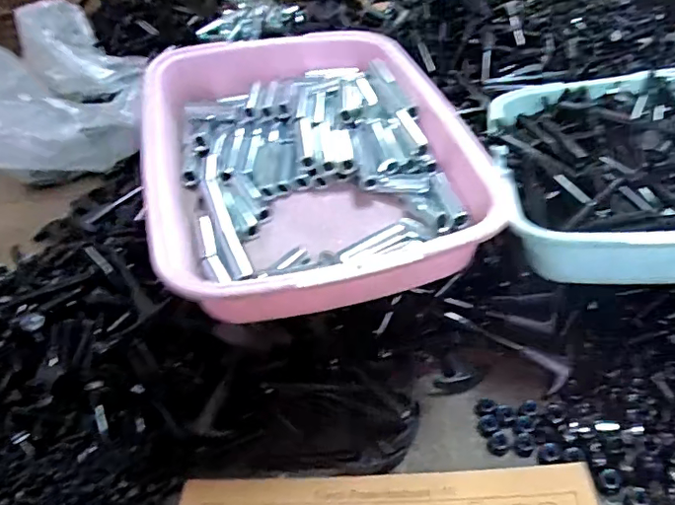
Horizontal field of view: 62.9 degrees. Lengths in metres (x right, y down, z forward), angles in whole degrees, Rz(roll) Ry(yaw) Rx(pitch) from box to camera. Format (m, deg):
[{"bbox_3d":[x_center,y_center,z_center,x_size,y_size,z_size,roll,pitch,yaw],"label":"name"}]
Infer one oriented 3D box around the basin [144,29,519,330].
[{"bbox_3d":[-0.026,-0.082,0.452,0.237,0.067,0.327,-13,41,-8],"label":"basin"}]

